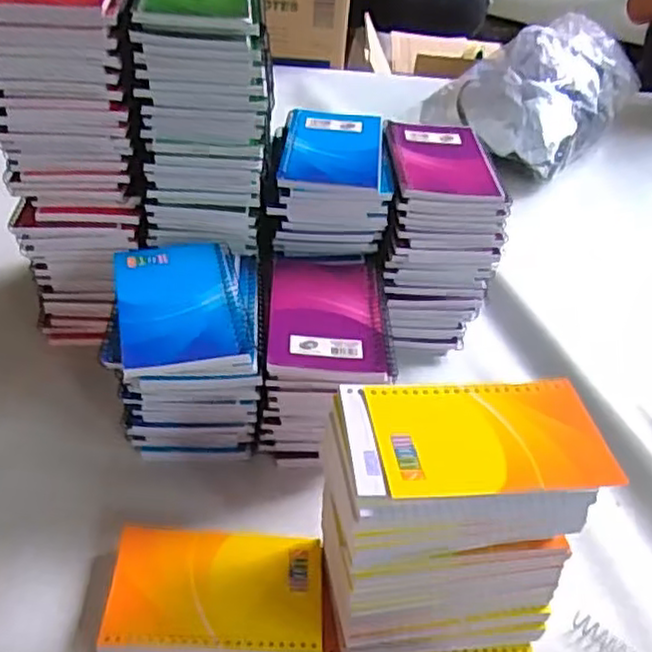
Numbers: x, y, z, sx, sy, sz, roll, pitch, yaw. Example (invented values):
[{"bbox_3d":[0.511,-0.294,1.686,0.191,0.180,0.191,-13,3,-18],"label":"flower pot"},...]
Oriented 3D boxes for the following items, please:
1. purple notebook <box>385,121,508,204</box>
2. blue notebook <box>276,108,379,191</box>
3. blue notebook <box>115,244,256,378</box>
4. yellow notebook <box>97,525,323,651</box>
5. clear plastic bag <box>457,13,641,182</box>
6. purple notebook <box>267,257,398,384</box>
[{"bbox_3d":[0.098,-0.144,0.607,0.087,0.012,0.127,2,38,-5],"label":"purple notebook"},{"bbox_3d":[0.006,-0.151,0.594,0.080,0.012,0.118,5,38,-1],"label":"blue notebook"},{"bbox_3d":[-0.101,-0.015,0.496,0.086,0.014,0.125,-5,39,-14],"label":"blue notebook"},{"bbox_3d":[-0.068,0.169,0.439,0.128,0.016,0.086,4,38,-4],"label":"yellow notebook"},{"bbox_3d":[0.321,-0.351,1.023,0.180,0.120,0.340,27,43,24],"label":"clear plastic bag"},{"bbox_3d":[0.004,-0.007,0.521,0.089,0.013,0.132,5,38,-2],"label":"purple notebook"}]

